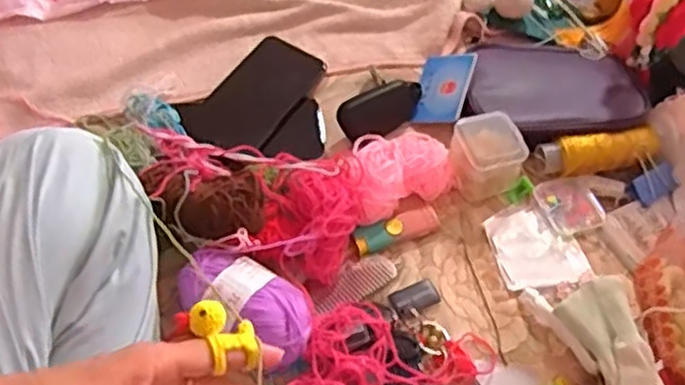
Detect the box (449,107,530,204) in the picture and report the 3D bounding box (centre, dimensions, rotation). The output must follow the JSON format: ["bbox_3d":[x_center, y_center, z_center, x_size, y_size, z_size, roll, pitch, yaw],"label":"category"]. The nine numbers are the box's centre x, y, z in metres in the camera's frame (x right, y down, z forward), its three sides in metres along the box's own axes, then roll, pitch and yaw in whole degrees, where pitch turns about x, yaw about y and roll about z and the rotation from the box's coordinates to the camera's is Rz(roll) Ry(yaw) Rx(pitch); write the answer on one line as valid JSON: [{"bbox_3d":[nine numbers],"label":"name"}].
[{"bbox_3d":[0.131,-0.035,0.641,0.060,0.048,0.061,-15,63,-14],"label":"box"}]

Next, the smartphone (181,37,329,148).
[{"bbox_3d":[-0.084,-0.096,0.694,0.075,0.012,0.147,32,62,10],"label":"smartphone"}]

